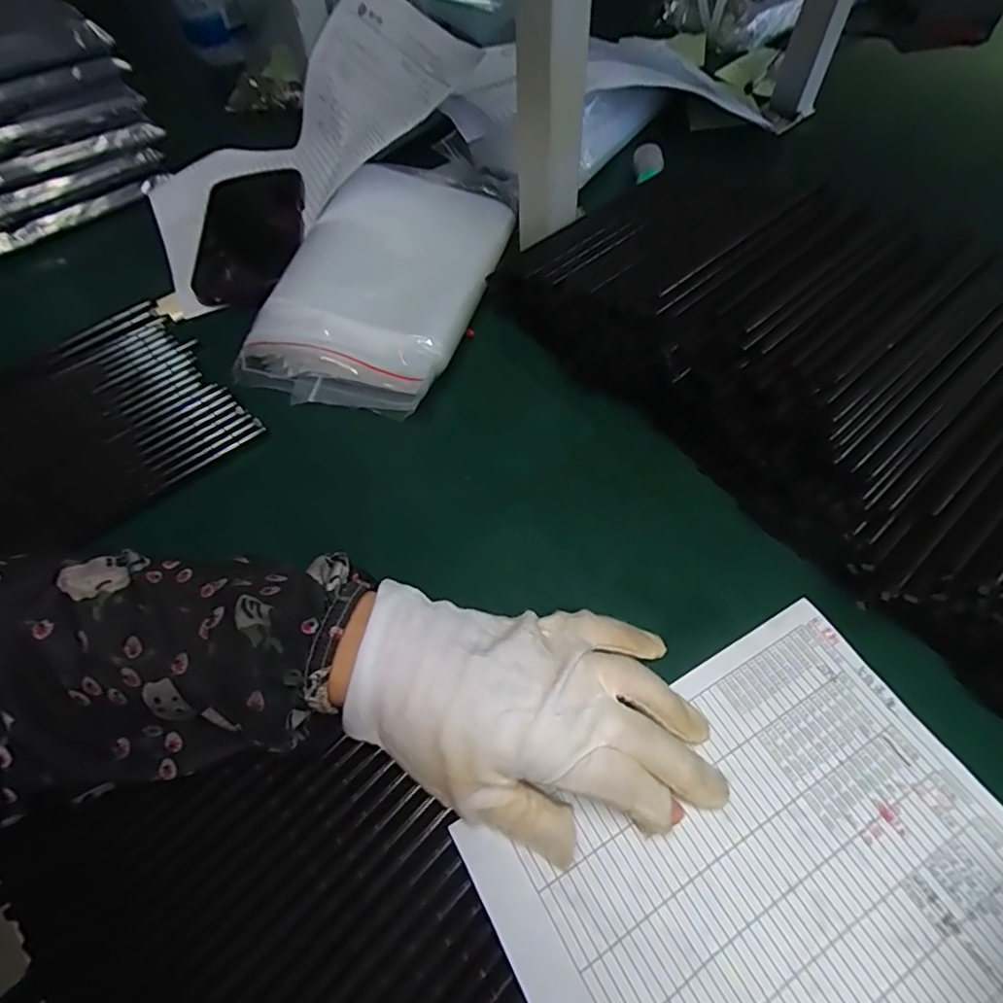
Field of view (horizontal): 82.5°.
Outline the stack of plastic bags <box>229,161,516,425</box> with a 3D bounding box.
[{"bbox_3d":[-0.076,-0.166,0.405,0.131,0.041,0.230,14,59,13],"label":"stack of plastic bags"}]

